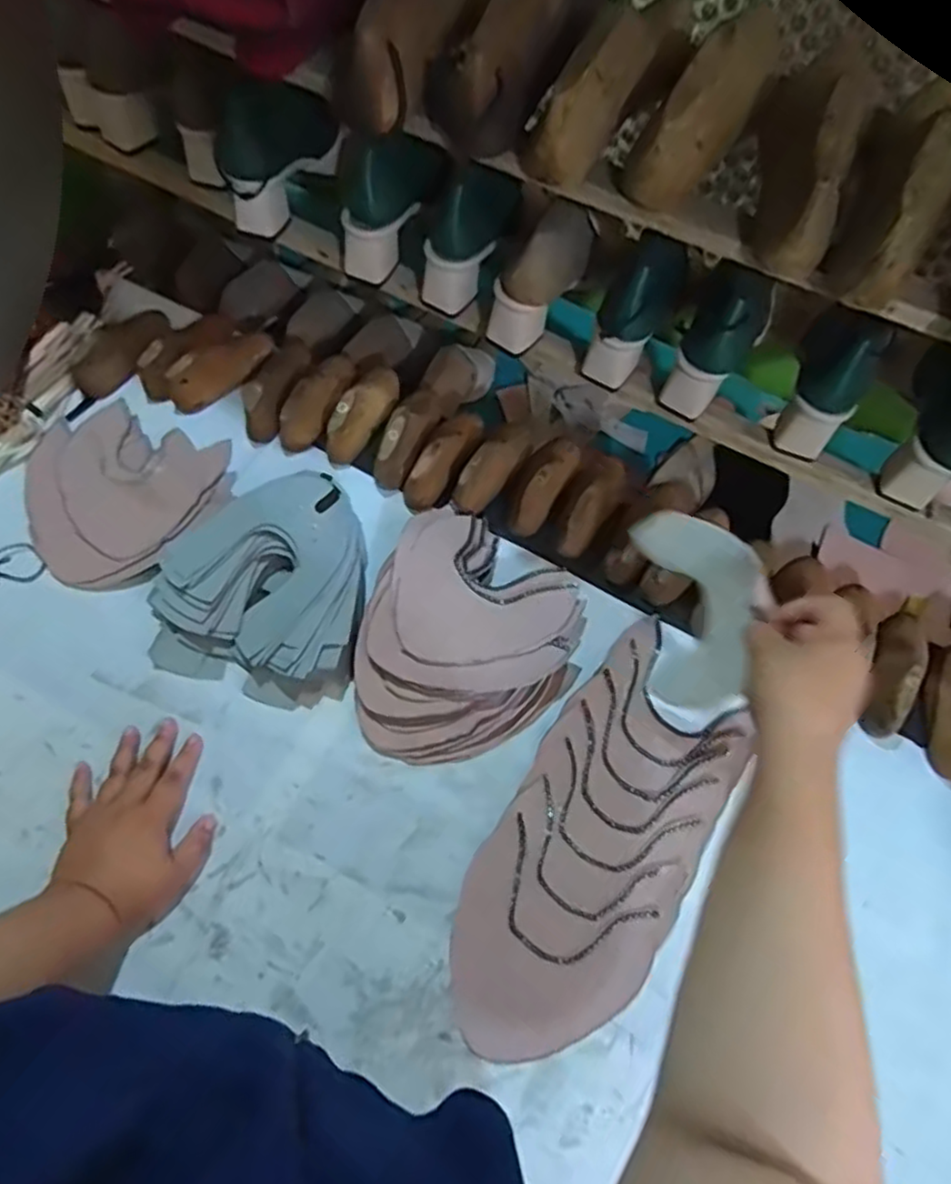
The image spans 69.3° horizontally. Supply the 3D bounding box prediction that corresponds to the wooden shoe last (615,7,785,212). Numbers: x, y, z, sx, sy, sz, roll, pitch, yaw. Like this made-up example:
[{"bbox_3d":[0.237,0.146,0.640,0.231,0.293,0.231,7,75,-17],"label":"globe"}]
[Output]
[{"bbox_3d":[0.174,-0.367,0.517,0.053,0.078,0.165,34,68,12],"label":"wooden shoe last"}]

